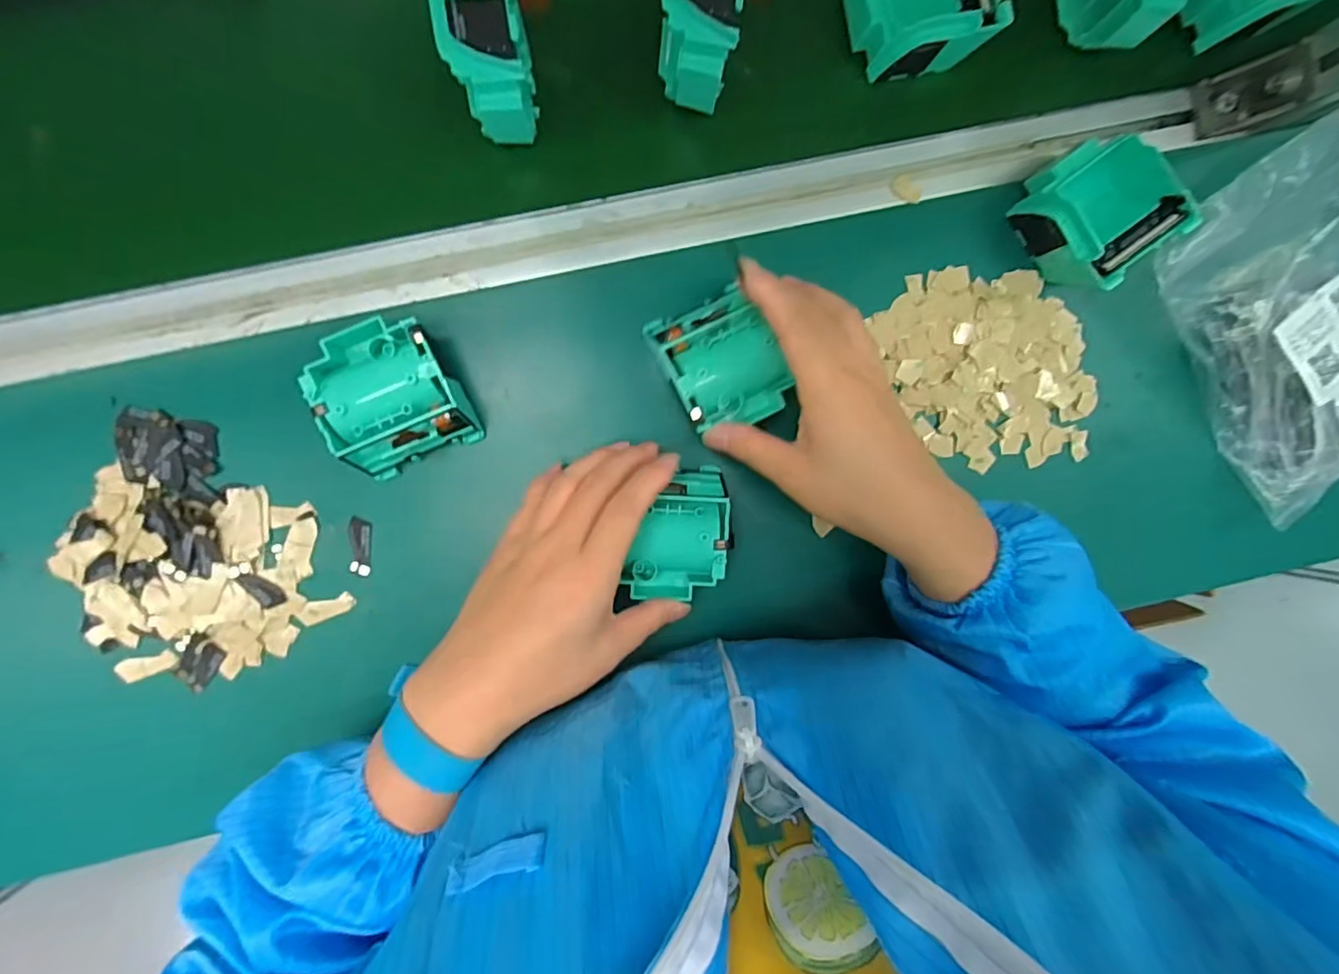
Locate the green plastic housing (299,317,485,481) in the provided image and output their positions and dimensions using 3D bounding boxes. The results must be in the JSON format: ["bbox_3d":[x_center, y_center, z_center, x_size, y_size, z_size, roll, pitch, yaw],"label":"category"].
[{"bbox_3d":[-0.162,-0.054,0.346,0.074,0.040,0.080,-23,95,-1],"label":"green plastic housing"}]

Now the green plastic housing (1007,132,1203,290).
[{"bbox_3d":[0.262,-0.169,0.362,0.073,0.037,0.076,-36,95,0],"label":"green plastic housing"}]

